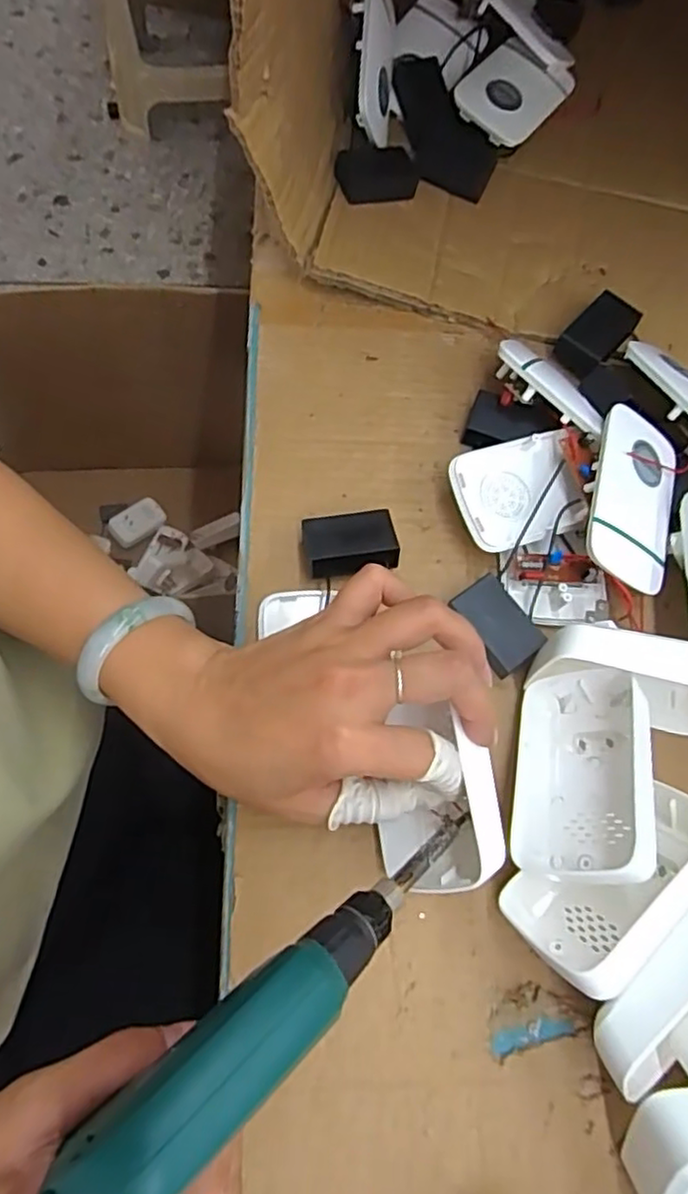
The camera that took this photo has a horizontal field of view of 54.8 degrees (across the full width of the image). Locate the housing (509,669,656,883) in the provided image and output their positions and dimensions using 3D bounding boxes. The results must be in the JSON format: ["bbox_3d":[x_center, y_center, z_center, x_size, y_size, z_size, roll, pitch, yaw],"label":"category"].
[{"bbox_3d":[0.111,0.084,0.312,0.059,0.022,0.093,-9,54,32],"label":"housing"}]

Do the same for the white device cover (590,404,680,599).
[{"bbox_3d":[0.155,-0.051,0.352,0.056,0.011,0.093,27,70,-18],"label":"white device cover"}]

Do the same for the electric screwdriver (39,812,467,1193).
[{"bbox_3d":[-0.012,0.127,0.226,0.179,0.031,0.025,-24,70,-45],"label":"electric screwdriver"}]

